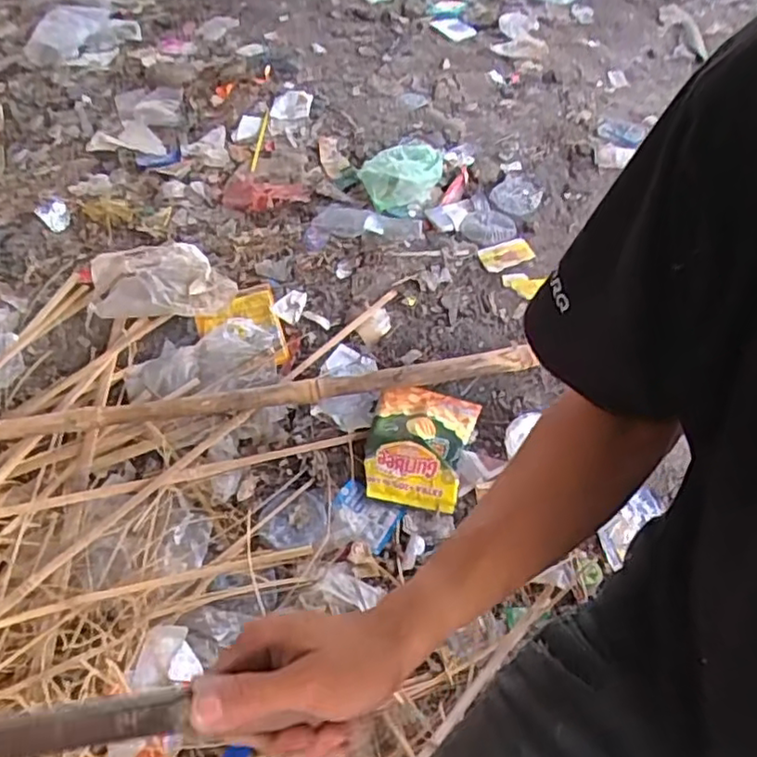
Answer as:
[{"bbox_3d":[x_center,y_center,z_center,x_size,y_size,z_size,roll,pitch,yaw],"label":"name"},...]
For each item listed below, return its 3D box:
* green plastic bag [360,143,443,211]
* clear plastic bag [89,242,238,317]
[{"bbox_3d":[0.059,-0.408,1.263,0.132,0.042,0.221,32,57,22],"label":"green plastic bag"},{"bbox_3d":[-0.354,-0.160,1.069,0.226,0.045,0.156,-9,51,-6],"label":"clear plastic bag"}]

